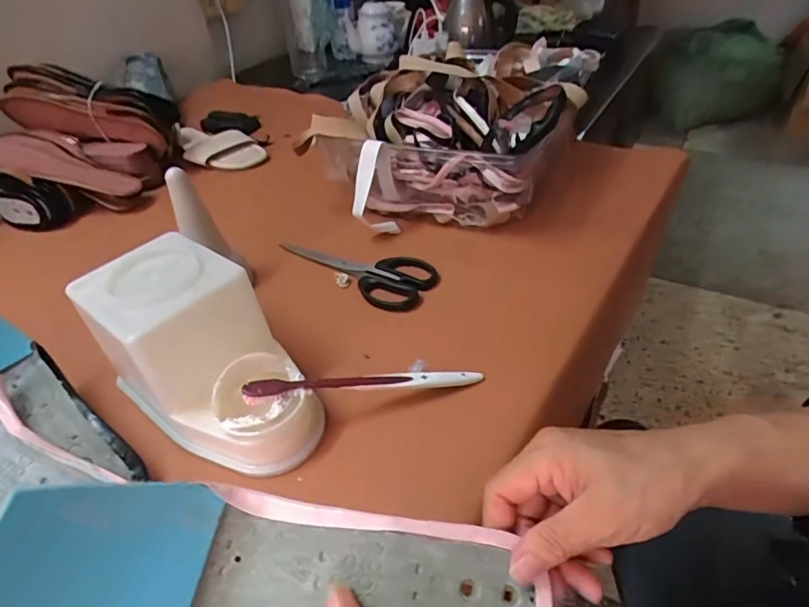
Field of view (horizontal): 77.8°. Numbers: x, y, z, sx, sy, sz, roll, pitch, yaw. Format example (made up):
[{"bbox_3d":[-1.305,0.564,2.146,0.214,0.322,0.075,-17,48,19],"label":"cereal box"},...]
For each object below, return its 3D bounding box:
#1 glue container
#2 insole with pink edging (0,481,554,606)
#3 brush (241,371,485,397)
[{"bbox_3d":[-0.150,0.038,0.375,0.113,0.114,0.178,-32,46,-27],"label":"glue container"},{"bbox_3d":[-0.049,0.128,0.233,0.241,0.058,0.085,9,38,-13],"label":"insole with pink edging"},{"bbox_3d":[-0.026,0.063,0.393,0.187,0.012,0.012,0,37,-19],"label":"brush"}]

